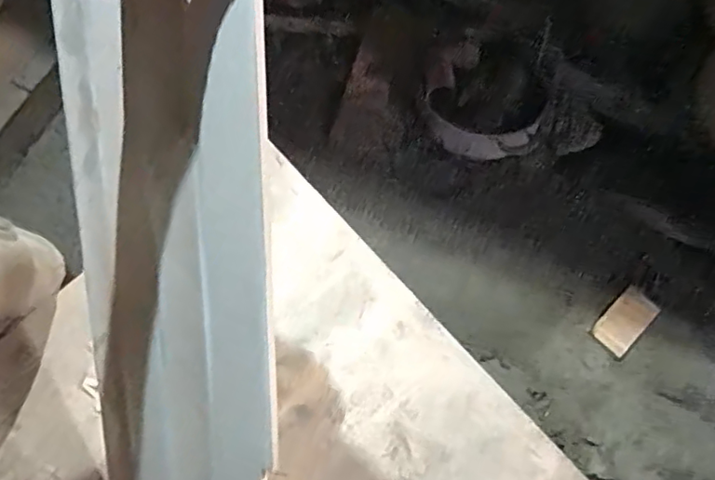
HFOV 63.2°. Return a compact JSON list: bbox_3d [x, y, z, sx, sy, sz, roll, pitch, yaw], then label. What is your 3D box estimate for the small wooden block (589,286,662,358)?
[{"bbox_3d":[0.511,0.151,1.108,0.154,0.018,0.072,-36,76,-27],"label":"small wooden block"}]

